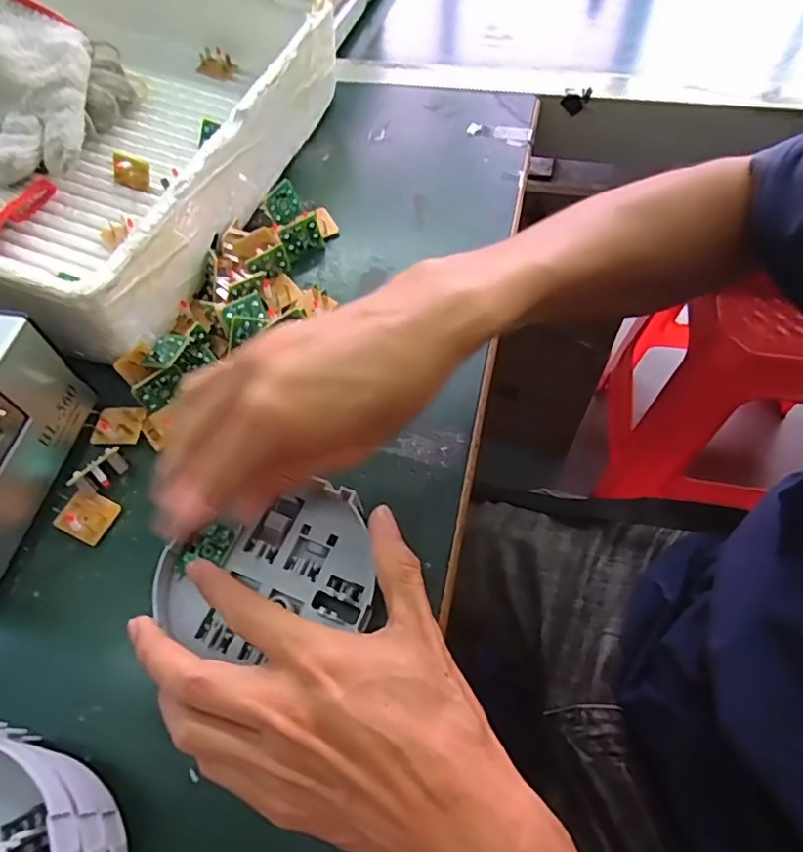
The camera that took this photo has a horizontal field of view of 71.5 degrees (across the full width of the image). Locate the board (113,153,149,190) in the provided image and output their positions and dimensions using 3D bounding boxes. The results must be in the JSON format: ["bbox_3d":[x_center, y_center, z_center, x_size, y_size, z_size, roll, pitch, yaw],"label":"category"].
[{"bbox_3d":[-0.200,-0.187,0.413,0.026,0.020,0.005,12,28,-7],"label":"board"}]

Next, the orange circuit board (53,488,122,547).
[{"bbox_3d":[-0.173,0.049,0.309,0.028,0.007,0.025,21,63,16],"label":"orange circuit board"}]

